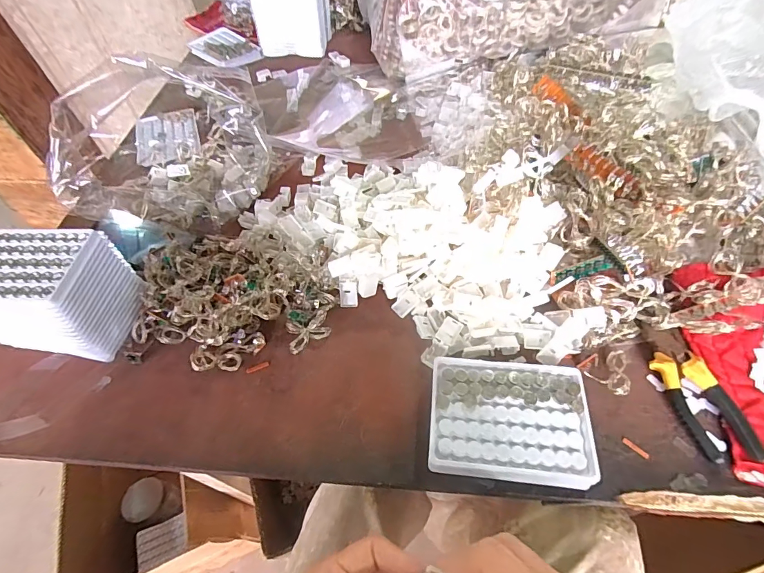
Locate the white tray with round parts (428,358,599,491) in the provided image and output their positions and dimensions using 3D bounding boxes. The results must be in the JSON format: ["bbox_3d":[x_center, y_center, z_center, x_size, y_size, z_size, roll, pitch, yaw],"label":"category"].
[{"bbox_3d":[0.109,0.113,0.346,0.129,0.025,0.099,4,55,7],"label":"white tray with round parts"}]

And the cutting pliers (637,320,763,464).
[{"bbox_3d":[0.283,0.089,0.360,0.048,0.018,0.126,-7,55,-1],"label":"cutting pliers"}]

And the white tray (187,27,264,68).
[{"bbox_3d":[-0.311,-0.476,0.794,0.144,0.017,0.098,38,65,26],"label":"white tray"}]

